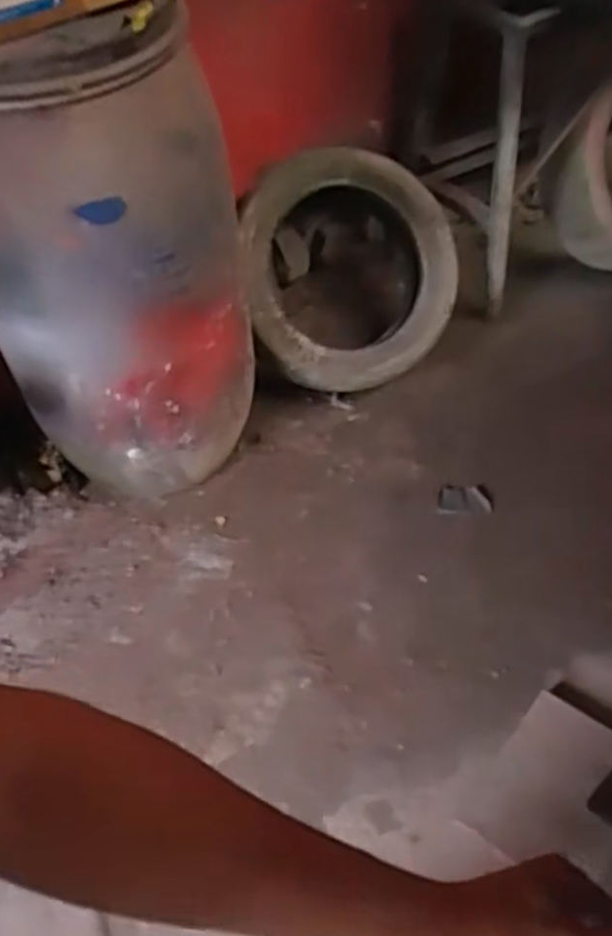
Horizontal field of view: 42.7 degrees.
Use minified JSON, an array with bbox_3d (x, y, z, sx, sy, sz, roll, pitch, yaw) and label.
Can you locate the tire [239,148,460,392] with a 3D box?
[{"bbox_3d":[0.101,-0.453,1.828,0.510,0.535,0.129,3,9,-13],"label":"tire"}]

